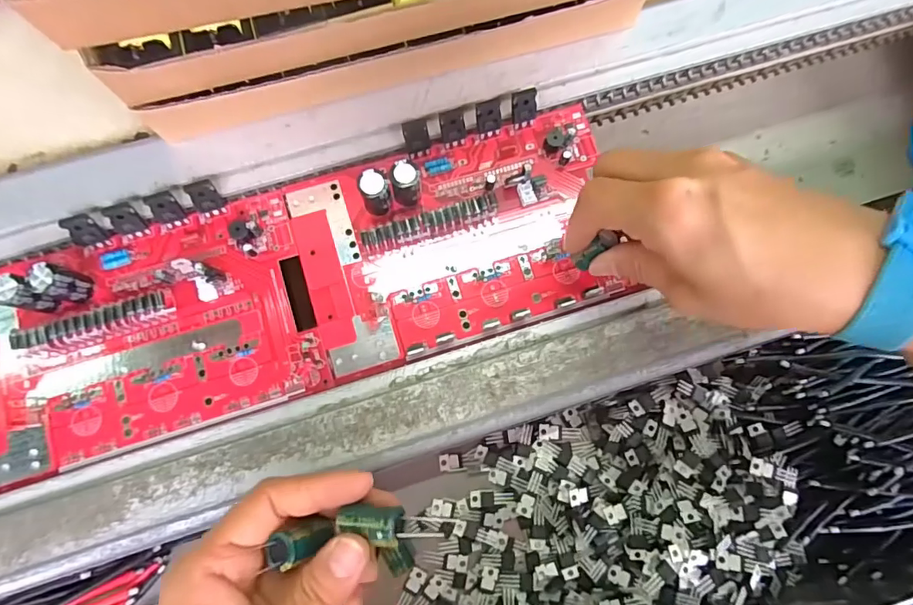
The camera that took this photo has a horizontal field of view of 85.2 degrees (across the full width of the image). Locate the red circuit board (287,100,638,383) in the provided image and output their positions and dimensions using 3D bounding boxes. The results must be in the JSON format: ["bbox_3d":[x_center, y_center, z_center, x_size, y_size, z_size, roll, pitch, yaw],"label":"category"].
[{"bbox_3d":[0.004,-0.041,0.301,0.194,0.027,0.123,-17,81,-5],"label":"red circuit board"}]

